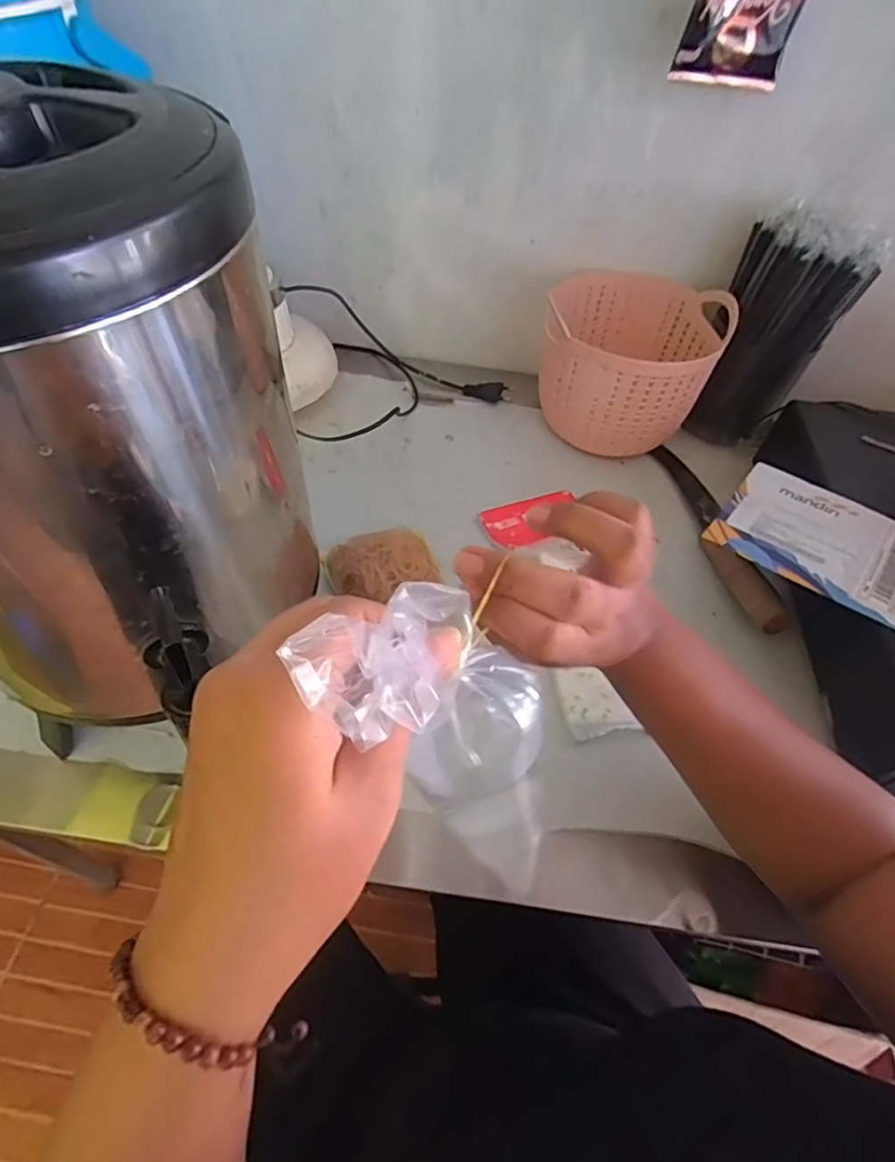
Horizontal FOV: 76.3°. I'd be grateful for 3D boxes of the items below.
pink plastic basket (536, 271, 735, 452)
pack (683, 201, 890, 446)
[{"bbox_3d":[0.188,-0.231,0.603,0.167,0.115,0.166,18,53,8],"label":"pink plastic basket"},{"bbox_3d":[0.320,-0.246,0.574,0.097,0.201,0.081,6,52,-1],"label":"pack"}]

